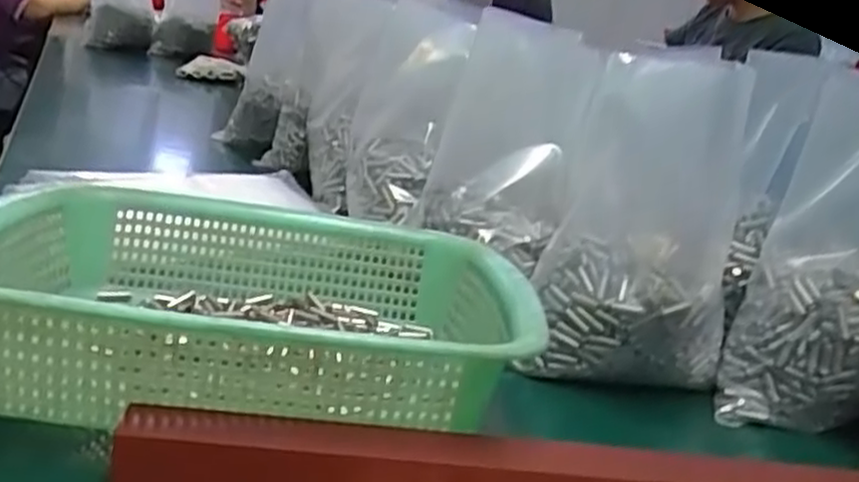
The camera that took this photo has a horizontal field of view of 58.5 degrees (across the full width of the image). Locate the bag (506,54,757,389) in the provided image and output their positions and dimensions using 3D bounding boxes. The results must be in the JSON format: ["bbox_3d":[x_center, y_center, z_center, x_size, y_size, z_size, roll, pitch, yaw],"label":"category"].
[{"bbox_3d":[0.145,-0.017,0.520,0.124,0.199,0.131,13,22,21],"label":"bag"}]

